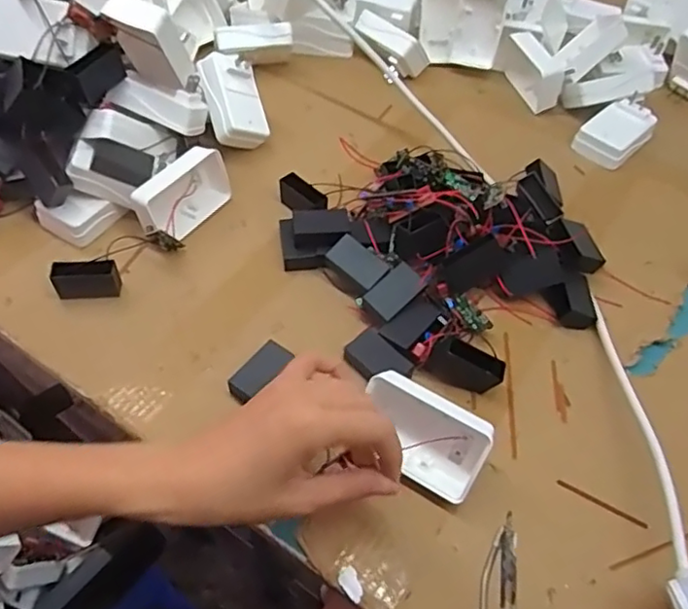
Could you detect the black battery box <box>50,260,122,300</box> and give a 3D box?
[{"bbox_3d":[-0.212,-0.021,0.496,0.049,0.033,0.015,-6,54,-8],"label":"black battery box"}]

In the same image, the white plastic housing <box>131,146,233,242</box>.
[{"bbox_3d":[-0.140,-0.096,0.541,0.039,0.055,0.108,32,57,19],"label":"white plastic housing"}]

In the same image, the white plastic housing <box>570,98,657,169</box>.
[{"bbox_3d":[0.295,-0.187,0.654,0.081,0.030,0.054,-36,63,-26],"label":"white plastic housing"}]

